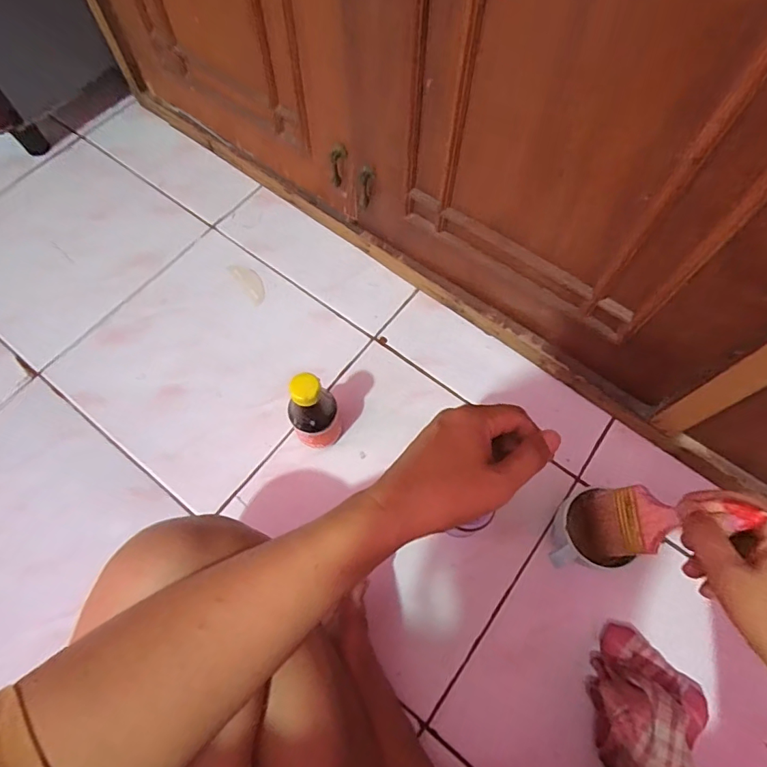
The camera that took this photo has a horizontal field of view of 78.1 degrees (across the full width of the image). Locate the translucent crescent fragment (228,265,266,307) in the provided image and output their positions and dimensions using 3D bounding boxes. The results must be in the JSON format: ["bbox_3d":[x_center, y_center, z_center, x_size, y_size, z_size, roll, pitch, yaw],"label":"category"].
[{"bbox_3d":[-0.180,-0.137,0.640,0.028,0.006,0.069,-35,72,-13],"label":"translucent crescent fragment"}]

